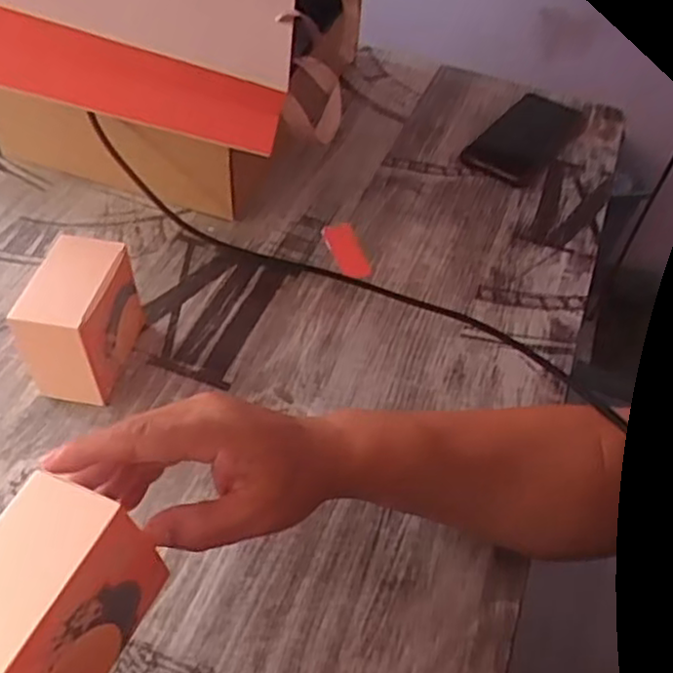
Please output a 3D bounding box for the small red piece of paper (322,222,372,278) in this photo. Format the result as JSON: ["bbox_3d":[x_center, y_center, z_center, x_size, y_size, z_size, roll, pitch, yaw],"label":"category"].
[{"bbox_3d":[0.010,-0.078,0.661,0.032,0.007,0.069,-7,58,-21],"label":"small red piece of paper"}]

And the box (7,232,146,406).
[{"bbox_3d":[-0.185,-0.012,0.527,0.055,0.091,0.083,11,49,4],"label":"box"}]

